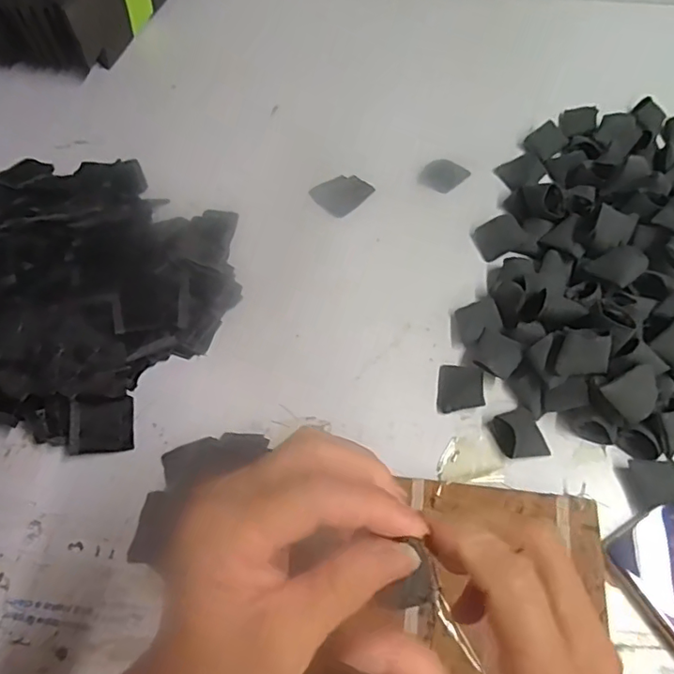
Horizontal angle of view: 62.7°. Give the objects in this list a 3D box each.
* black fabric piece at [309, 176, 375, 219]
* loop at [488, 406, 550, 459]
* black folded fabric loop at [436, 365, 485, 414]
[{"bbox_3d":[0.003,-0.152,0.581,0.052,0.007,0.053,-41,68,-19],"label":"black fabric piece"},{"bbox_3d":[0.147,0.076,0.445,0.038,0.019,0.042,-10,61,-4],"label":"loop"},{"bbox_3d":[0.106,0.044,0.472,0.038,0.010,0.044,4,61,3],"label":"black folded fabric loop"}]

